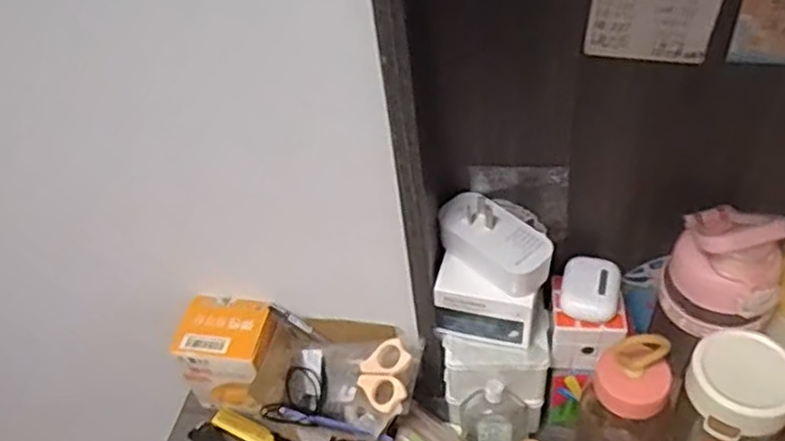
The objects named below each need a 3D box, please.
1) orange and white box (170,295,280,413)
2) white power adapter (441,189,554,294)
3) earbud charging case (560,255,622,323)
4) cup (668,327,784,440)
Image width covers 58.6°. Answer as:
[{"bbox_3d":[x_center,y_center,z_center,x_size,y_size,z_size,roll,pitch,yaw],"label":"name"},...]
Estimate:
[{"bbox_3d":[-0.151,0.132,0.667,0.079,0.098,0.070,9,49,14],"label":"orange and white box"},{"bbox_3d":[0.079,0.015,0.546,0.094,0.041,0.046,31,57,30],"label":"white power adapter"},{"bbox_3d":[0.159,0.053,0.560,0.044,0.018,0.052,9,49,15],"label":"earbud charging case"},{"bbox_3d":[0.239,0.155,0.516,0.073,0.149,0.068,-3,47,3],"label":"cup"}]

